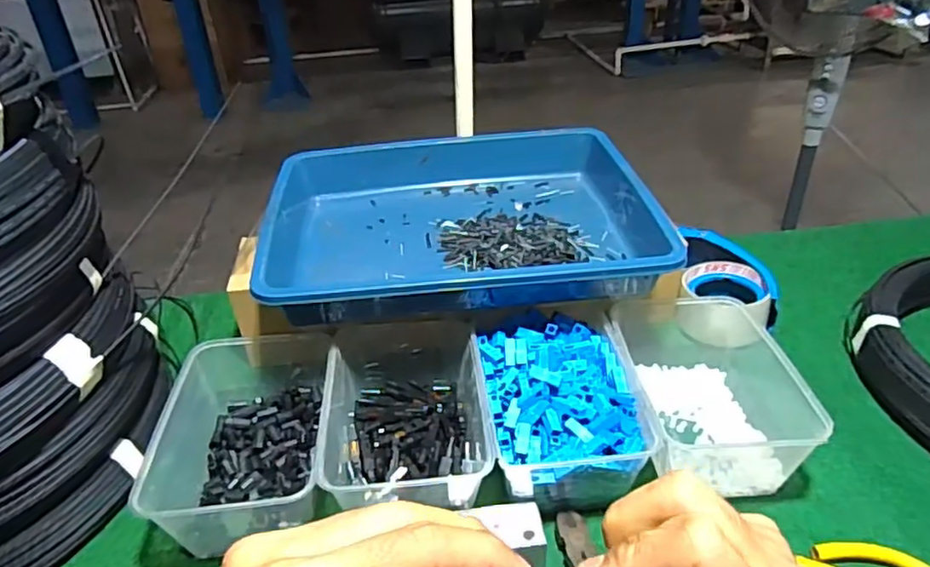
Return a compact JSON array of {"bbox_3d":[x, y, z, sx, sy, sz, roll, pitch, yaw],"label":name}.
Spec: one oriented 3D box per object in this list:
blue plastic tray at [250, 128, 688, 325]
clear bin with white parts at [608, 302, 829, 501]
[{"bbox_3d":[-0.005,-0.062,0.618,0.341,0.076,0.257,-7,33,-2],"label":"blue plastic tray"},{"bbox_3d":[0.192,0.077,0.530,0.120,0.070,0.200,-5,33,0],"label":"clear bin with white parts"}]

